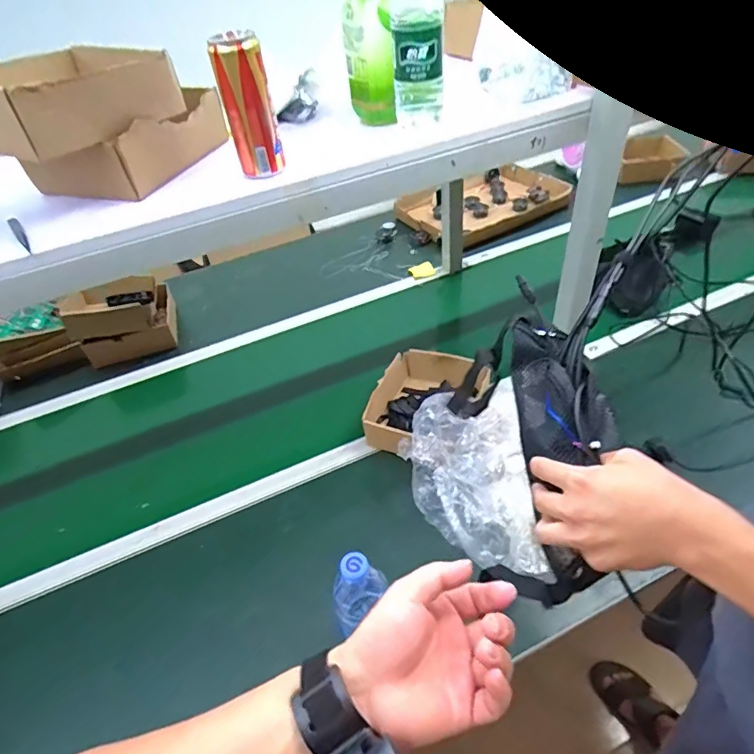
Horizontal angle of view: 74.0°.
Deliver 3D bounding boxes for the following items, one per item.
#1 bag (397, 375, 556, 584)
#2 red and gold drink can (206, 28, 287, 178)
[{"bbox_3d":[0.147,0.161,0.780,0.189,0.106,0.291,-5,44,2],"label":"bag"},{"bbox_3d":[-0.153,-0.321,0.599,0.058,0.142,0.046,-15,44,-8],"label":"red and gold drink can"}]

